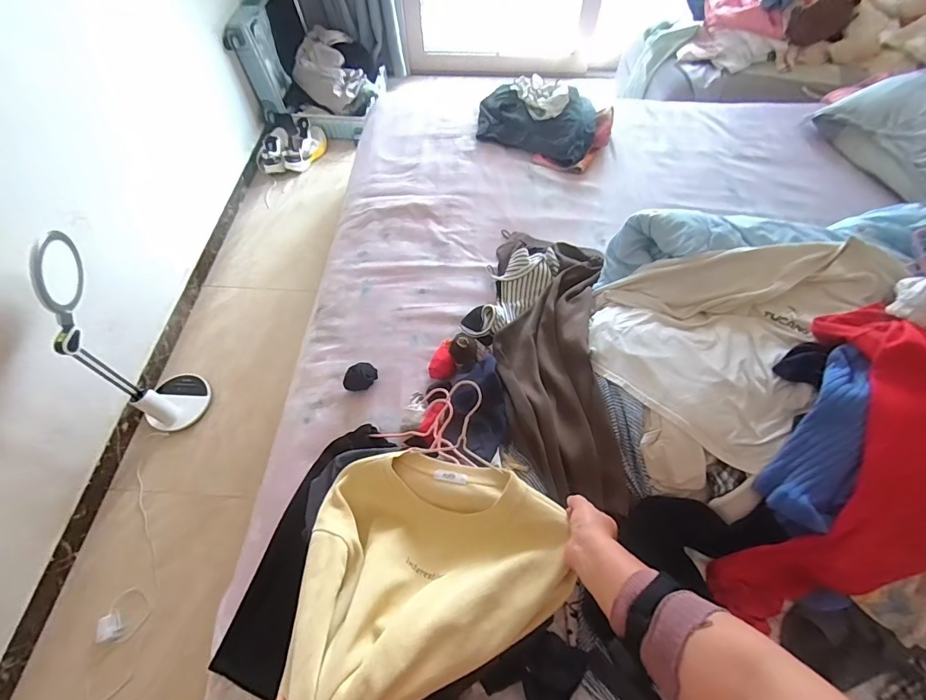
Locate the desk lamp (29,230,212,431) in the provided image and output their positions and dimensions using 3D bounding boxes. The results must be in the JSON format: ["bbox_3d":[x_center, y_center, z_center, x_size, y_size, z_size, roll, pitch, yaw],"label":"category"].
[{"bbox_3d":[-0.973,-0.015,1.199,0.179,0.599,0.272,-30,64,-16],"label":"desk lamp"}]

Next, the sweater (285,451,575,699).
[{"bbox_3d":[-0.043,0.269,0.602,0.367,0.108,0.342,-8,27,-14],"label":"sweater"}]

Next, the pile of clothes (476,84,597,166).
[{"bbox_3d":[0.237,-0.731,1.388,0.371,0.081,0.322,10,60,7],"label":"pile of clothes"}]

